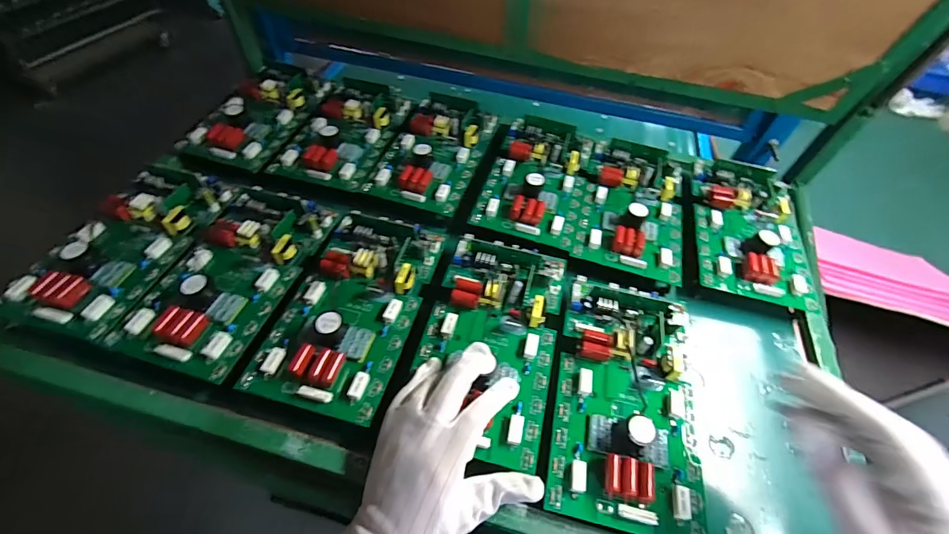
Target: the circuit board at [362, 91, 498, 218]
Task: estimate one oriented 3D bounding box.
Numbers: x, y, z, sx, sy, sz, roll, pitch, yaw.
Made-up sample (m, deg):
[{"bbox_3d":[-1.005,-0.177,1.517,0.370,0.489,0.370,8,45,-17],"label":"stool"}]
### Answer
[{"bbox_3d":[-0.053,-0.169,0.553,0.120,0.030,0.214,16,54,8],"label":"circuit board"}]

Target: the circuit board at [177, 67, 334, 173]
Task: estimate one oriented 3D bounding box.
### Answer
[{"bbox_3d":[-0.312,-0.230,0.586,0.121,0.034,0.208,15,54,8],"label":"circuit board"}]

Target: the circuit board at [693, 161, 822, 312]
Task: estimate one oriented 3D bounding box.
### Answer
[{"bbox_3d":[0.341,-0.054,0.498,0.126,0.032,0.206,11,54,5],"label":"circuit board"}]

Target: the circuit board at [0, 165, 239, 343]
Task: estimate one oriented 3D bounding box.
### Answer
[{"bbox_3d":[-0.374,-0.035,0.435,0.121,0.042,0.215,14,54,7],"label":"circuit board"}]

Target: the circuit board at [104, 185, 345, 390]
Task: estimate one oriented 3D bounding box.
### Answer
[{"bbox_3d":[-0.256,-0.002,0.426,0.140,0.034,0.222,14,54,7],"label":"circuit board"}]

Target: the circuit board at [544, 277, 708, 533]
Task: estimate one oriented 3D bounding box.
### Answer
[{"bbox_3d":[0.141,0.106,0.367,0.122,0.037,0.221,12,54,5],"label":"circuit board"}]

